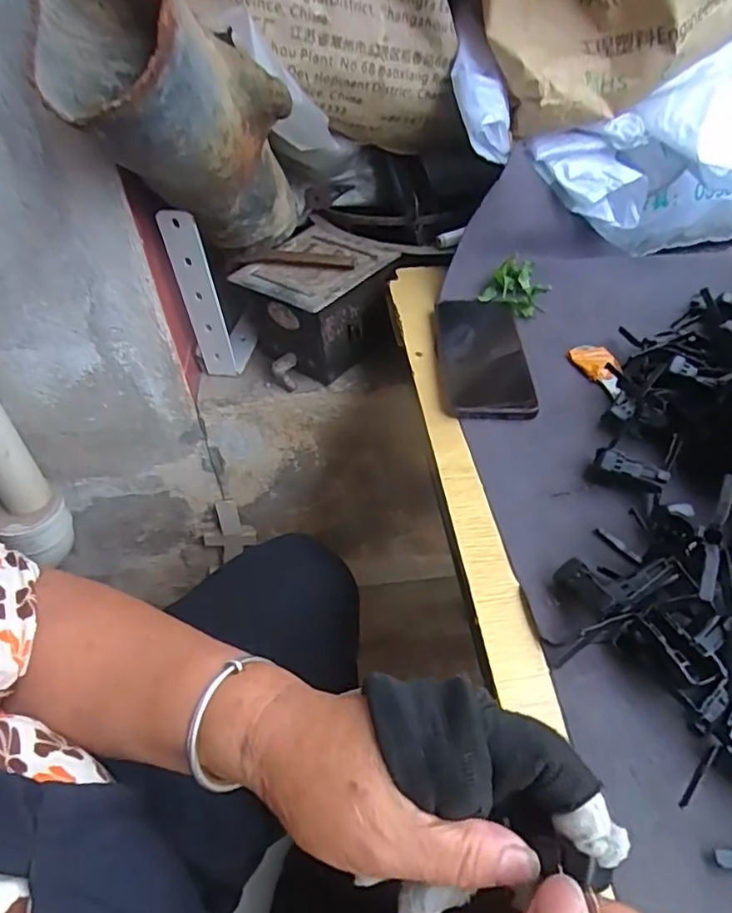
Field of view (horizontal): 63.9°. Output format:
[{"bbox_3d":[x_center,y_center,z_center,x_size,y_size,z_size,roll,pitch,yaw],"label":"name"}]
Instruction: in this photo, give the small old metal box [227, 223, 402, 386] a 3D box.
[{"bbox_3d":[-0.048,-0.174,0.676,0.144,0.115,0.147,25,52,25],"label":"small old metal box"}]

